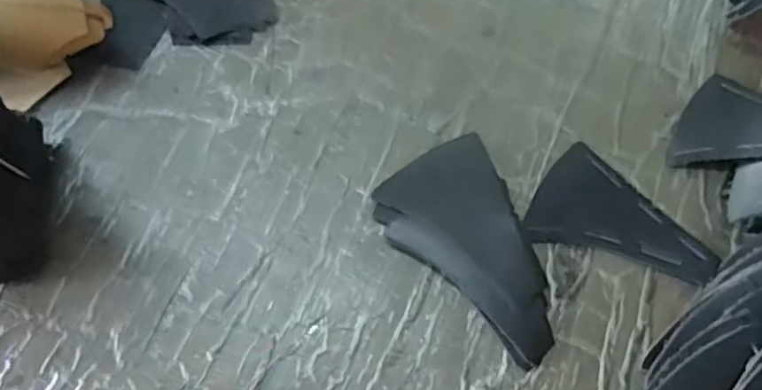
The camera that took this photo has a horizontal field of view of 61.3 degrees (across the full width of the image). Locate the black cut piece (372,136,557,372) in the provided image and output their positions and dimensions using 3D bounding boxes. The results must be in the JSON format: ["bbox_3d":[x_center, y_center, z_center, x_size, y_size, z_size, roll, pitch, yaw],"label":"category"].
[{"bbox_3d":[0.063,0.036,0.426,0.088,0.008,0.153,-27,69,-11],"label":"black cut piece"}]

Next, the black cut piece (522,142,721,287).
[{"bbox_3d":[0.155,0.026,0.433,0.077,0.006,0.120,-39,72,-15],"label":"black cut piece"}]

